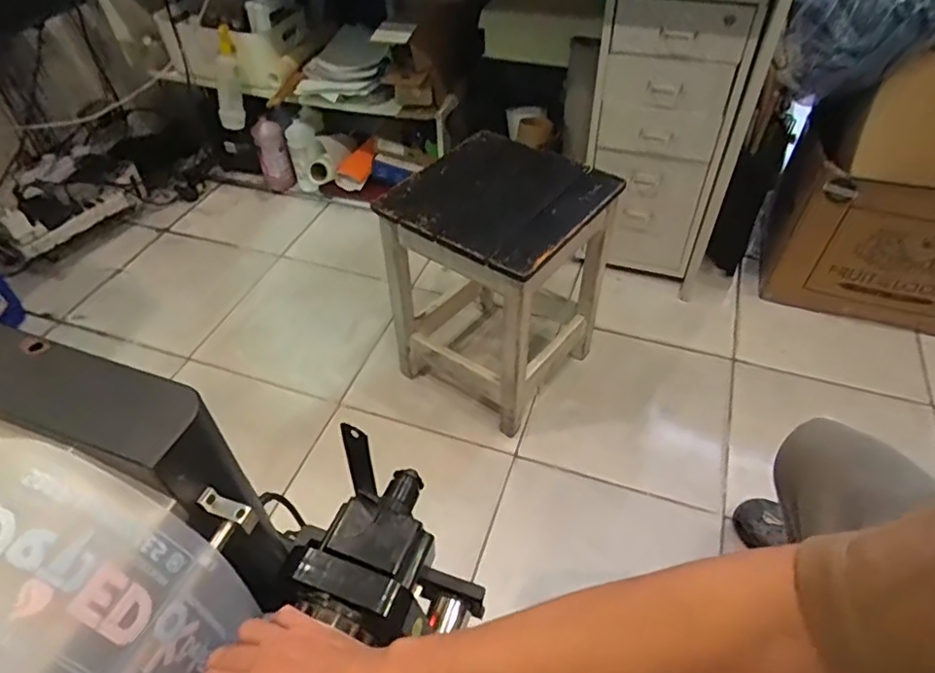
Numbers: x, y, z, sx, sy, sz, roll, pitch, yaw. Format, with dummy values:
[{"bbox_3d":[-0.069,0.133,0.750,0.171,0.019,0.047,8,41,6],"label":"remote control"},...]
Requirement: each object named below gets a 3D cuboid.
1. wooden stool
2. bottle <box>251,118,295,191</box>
[{"bbox_3d":[0.059,-0.106,1.165,0.321,0.462,0.313,29,54,26],"label":"wooden stool"},{"bbox_3d":[-0.579,-0.554,1.771,0.094,0.212,0.065,-3,37,-1],"label":"bottle"}]

